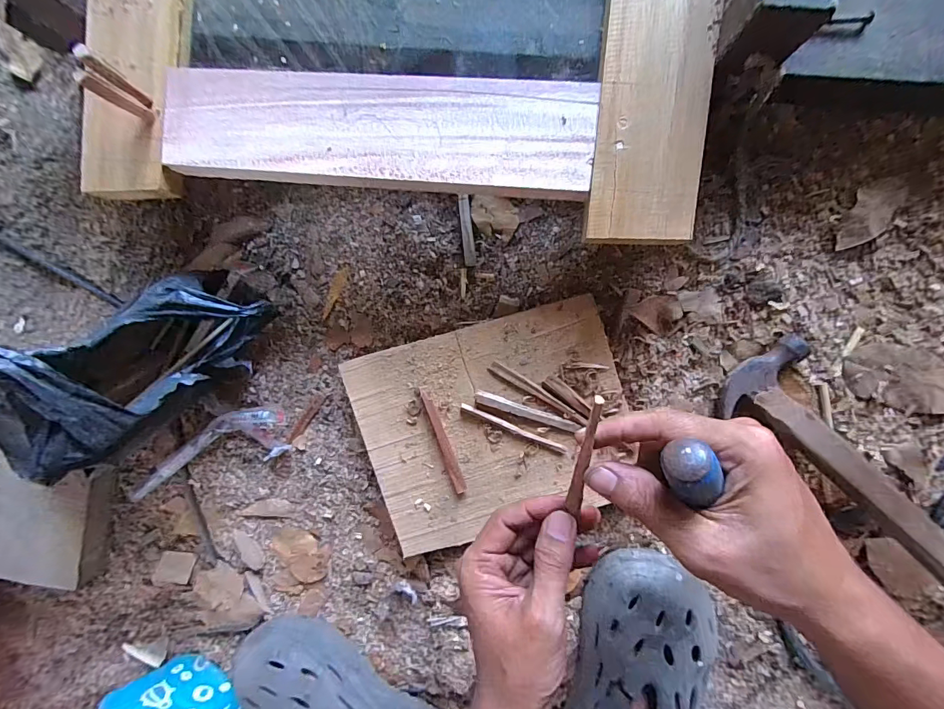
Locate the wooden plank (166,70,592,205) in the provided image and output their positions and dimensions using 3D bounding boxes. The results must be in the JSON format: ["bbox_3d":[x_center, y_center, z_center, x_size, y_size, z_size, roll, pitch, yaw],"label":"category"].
[{"bbox_3d":[-0.079,-0.174,0.325,0.338,0.013,0.083,6,94,8],"label":"wooden plank"}]

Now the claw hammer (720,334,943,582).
[{"bbox_3d":[0.327,0.111,0.356,0.093,0.050,0.258,-38,87,8],"label":"claw hammer"}]

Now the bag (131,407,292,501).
[{"bbox_3d":[-0.289,0.108,0.456,0.186,0.018,0.061,-22,90,9],"label":"bag"}]

